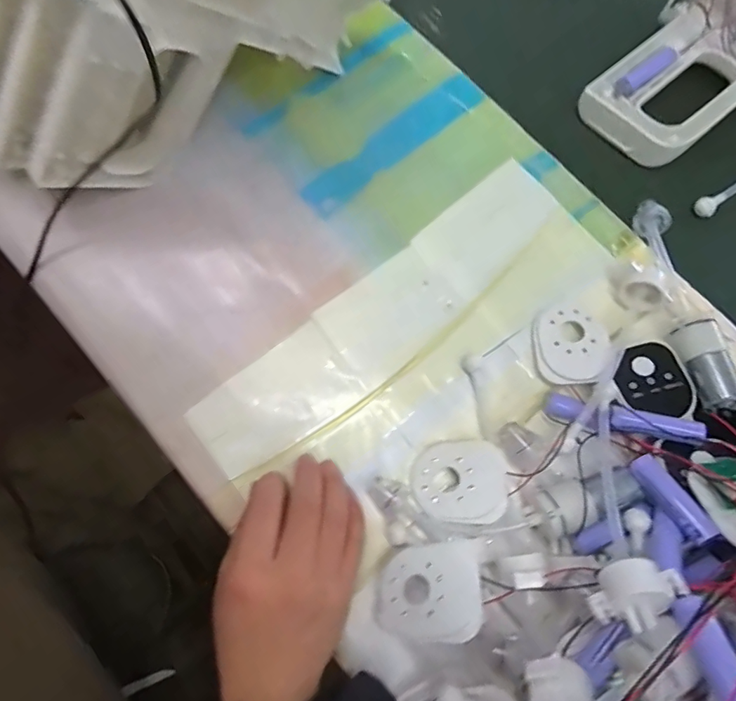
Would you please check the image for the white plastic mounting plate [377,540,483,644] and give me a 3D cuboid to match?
[{"bbox_3d":[0.033,0.134,0.269,0.063,0.008,0.048,-13,56,25],"label":"white plastic mounting plate"}]

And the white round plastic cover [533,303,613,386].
[{"bbox_3d":[0.135,-0.005,0.318,0.047,0.011,0.054,1,75,-1],"label":"white round plastic cover"}]

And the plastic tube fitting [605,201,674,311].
[{"bbox_3d":[0.201,-0.068,0.339,0.040,0.024,0.093,29,60,6],"label":"plastic tube fitting"}]

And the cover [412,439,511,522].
[{"bbox_3d":[0.056,0.079,0.296,0.055,0.009,0.049,2,64,17],"label":"cover"}]

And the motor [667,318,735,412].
[{"bbox_3d":[0.214,0.010,0.301,0.021,0.027,0.056,-13,76,-5],"label":"motor"}]

